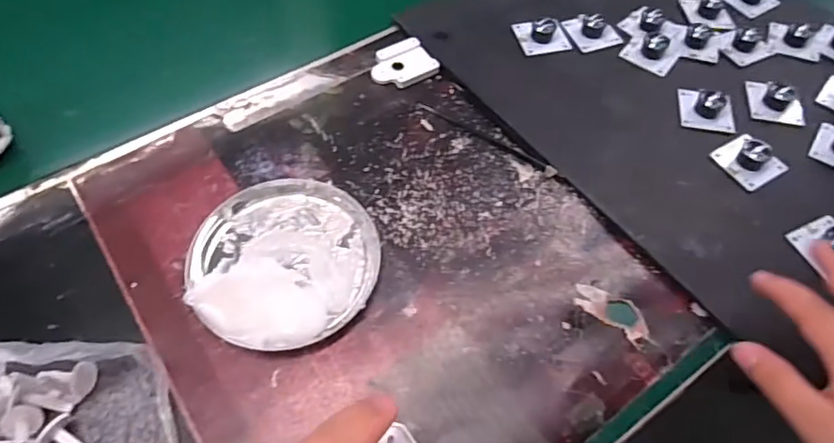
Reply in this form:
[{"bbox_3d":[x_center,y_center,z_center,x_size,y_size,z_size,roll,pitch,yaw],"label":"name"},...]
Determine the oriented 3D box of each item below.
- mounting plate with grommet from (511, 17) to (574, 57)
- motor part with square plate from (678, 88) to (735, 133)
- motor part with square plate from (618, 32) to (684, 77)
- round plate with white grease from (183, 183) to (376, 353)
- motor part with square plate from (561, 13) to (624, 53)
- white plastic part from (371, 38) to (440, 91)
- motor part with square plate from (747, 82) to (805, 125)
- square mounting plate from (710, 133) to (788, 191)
[{"bbox_3d":[0.116,-0.174,0.498,0.046,0.017,0.040,-11,58,-7],"label":"mounting plate with grommet"},{"bbox_3d":[0.243,-0.099,0.455,0.040,0.014,0.046,8,58,4],"label":"motor part with square plate"},{"bbox_3d":[0.214,-0.159,0.490,0.045,0.014,0.046,35,64,19],"label":"motor part with square plate"},{"bbox_3d":[-0.092,0.023,0.373,0.126,0.026,0.127,0,58,-1],"label":"round plate with white grease"},{"bbox_3d":[0.164,-0.181,0.504,0.044,0.018,0.043,-15,59,-10],"label":"motor part with square plate"},{"bbox_3d":[-0.014,-0.139,0.484,0.055,0.009,0.046,-28,62,-17],"label":"white plastic part"},{"bbox_3d":[0.305,-0.107,0.461,0.040,0.015,0.048,8,58,4],"label":"motor part with square plate"},{"bbox_3d":[0.262,-0.051,0.423,0.043,0.019,0.043,-29,62,-18],"label":"square mounting plate"}]

